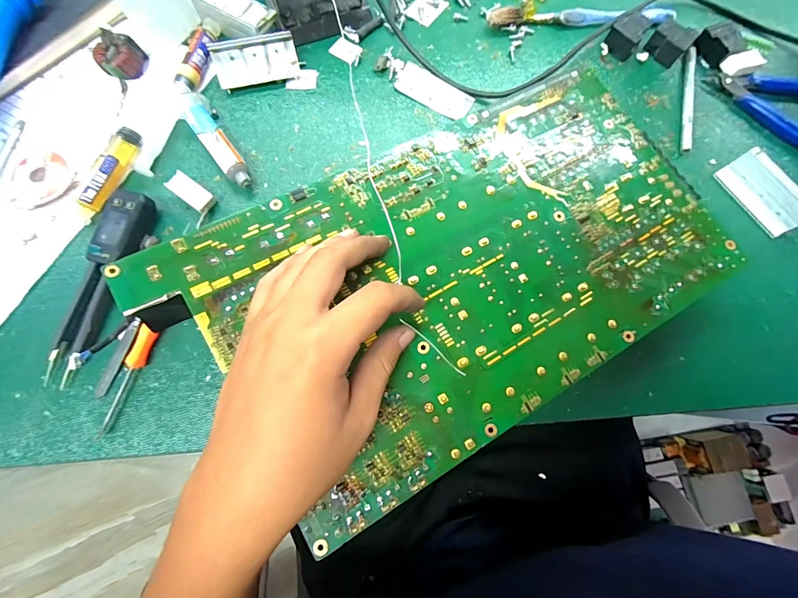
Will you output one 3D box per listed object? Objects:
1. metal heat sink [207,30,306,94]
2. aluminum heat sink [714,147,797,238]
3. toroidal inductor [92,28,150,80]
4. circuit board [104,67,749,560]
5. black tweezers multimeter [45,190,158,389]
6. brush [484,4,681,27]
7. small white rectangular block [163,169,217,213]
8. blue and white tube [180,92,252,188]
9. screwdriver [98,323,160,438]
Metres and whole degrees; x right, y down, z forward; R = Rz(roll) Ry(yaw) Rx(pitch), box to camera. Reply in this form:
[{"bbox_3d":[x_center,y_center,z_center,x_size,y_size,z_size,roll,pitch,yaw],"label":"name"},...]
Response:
[{"bbox_3d":[-0.124,-0.207,0.306,0.070,0.024,0.030,-18,78,-6],"label":"metal heat sink"},{"bbox_3d":[0.292,-0.085,0.279,0.012,0.031,0.069,-32,79,-9],"label":"aluminum heat sink"},{"bbox_3d":[-0.242,-0.212,0.304,0.028,0.021,0.028,10,76,1],"label":"toroidal inductor"},{"bbox_3d":[0.047,-0.022,0.228,0.355,0.008,0.190,-28,81,-12],"label":"circuit board"},{"bbox_3d":[-0.221,-0.012,0.257,0.029,0.019,0.144,15,76,2],"label":"black tweezers multimeter"},{"bbox_3d":[0.172,-0.270,0.333,0.176,0.016,0.027,-4,76,-3],"label":"brush"},{"bbox_3d":[-0.163,-0.084,0.279,0.033,0.017,0.017,36,78,7],"label":"small white rectangular block"},{"bbox_3d":[-0.151,-0.131,0.289,0.021,0.020,0.099,-31,79,-9],"label":"blue and white tube"},{"bbox_3d":[-0.191,0.056,0.245,0.012,0.011,0.077,22,77,4],"label":"screwdriver"}]

